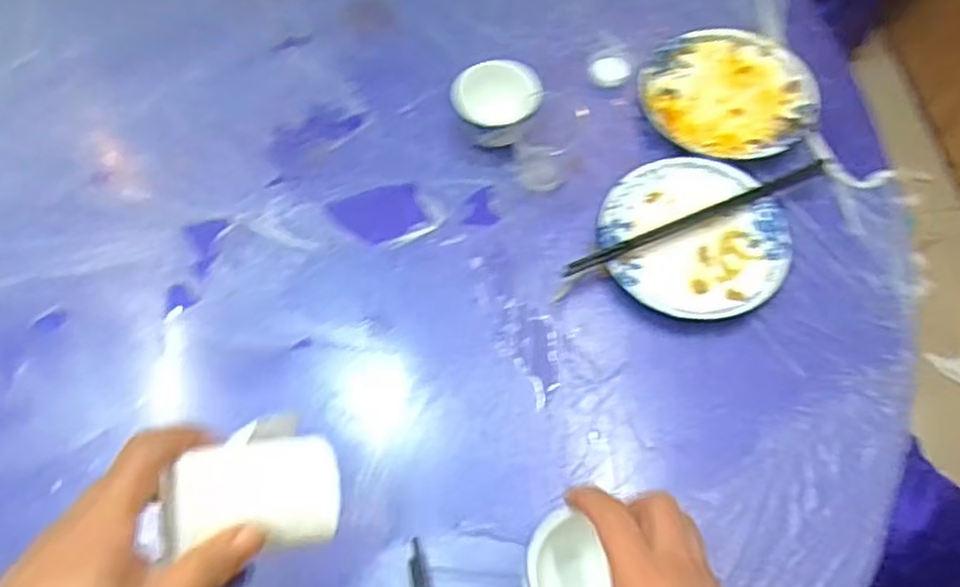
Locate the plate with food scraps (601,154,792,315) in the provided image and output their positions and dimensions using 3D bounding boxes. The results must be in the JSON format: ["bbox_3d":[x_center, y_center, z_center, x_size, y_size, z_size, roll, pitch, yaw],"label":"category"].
[{"bbox_3d":[0.186,-0.049,0.616,0.158,0.022,0.143,26,67,12],"label":"plate with food scraps"}]

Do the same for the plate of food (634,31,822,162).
[{"bbox_3d":[0.237,-0.194,0.680,0.155,0.024,0.143,0,64,0],"label":"plate of food"}]

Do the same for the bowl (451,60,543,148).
[{"bbox_3d":[0.012,-0.168,0.652,0.074,0.062,0.073,0,64,0],"label":"bowl"}]

